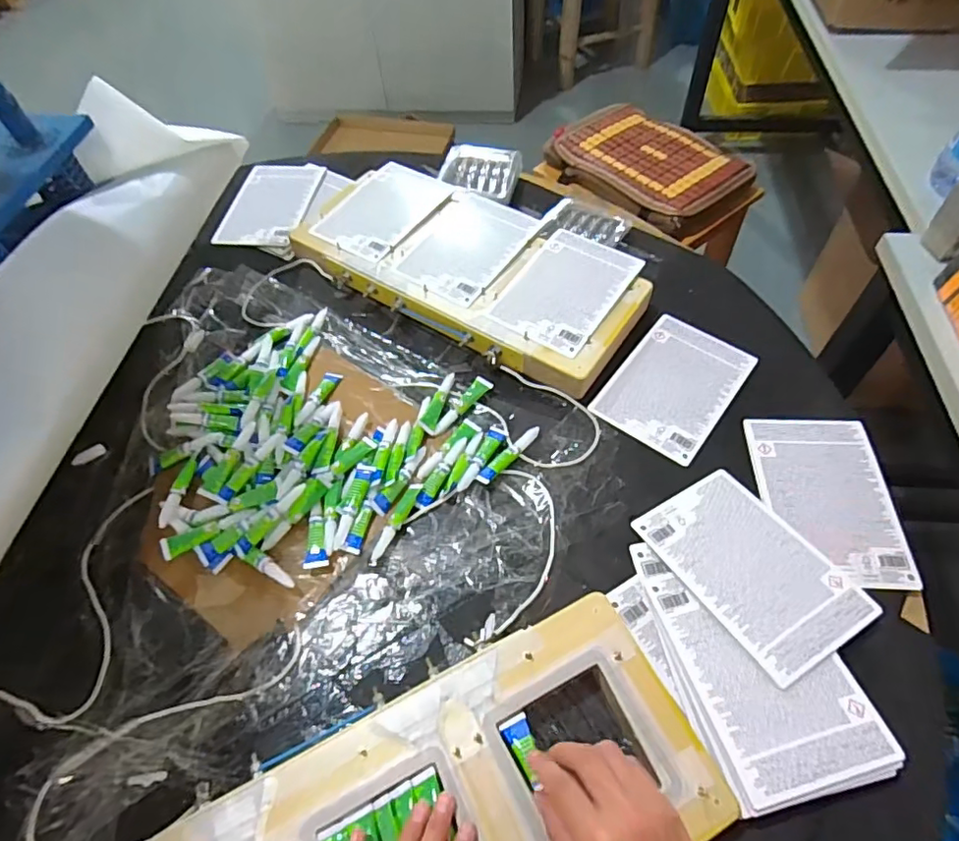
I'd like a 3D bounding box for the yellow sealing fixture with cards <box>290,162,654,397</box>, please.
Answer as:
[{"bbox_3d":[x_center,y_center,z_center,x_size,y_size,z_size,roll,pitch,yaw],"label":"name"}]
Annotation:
[{"bbox_3d":[-0.011,-0.191,0.698,0.416,0.043,0.207,28,62,21],"label":"yellow sealing fixture with cards"}]

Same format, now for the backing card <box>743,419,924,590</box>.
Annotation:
[{"bbox_3d":[0.321,0.069,0.523,0.111,0.011,0.166,2,57,2],"label":"backing card"}]

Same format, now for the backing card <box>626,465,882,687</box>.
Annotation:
[{"bbox_3d":[0.229,0.122,0.481,0.112,0.005,0.168,-26,50,-15],"label":"backing card"}]

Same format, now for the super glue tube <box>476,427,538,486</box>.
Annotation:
[{"bbox_3d":[0.031,0.034,0.562,0.080,0.011,0.015,-41,62,-21],"label":"super glue tube"}]

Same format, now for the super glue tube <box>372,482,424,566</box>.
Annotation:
[{"bbox_3d":[-0.079,0.097,0.536,0.013,0.010,0.087,19,59,16],"label":"super glue tube"}]

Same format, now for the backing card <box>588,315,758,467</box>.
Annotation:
[{"bbox_3d":[0.211,-0.042,0.609,0.116,0.004,0.172,32,64,23],"label":"backing card"}]

